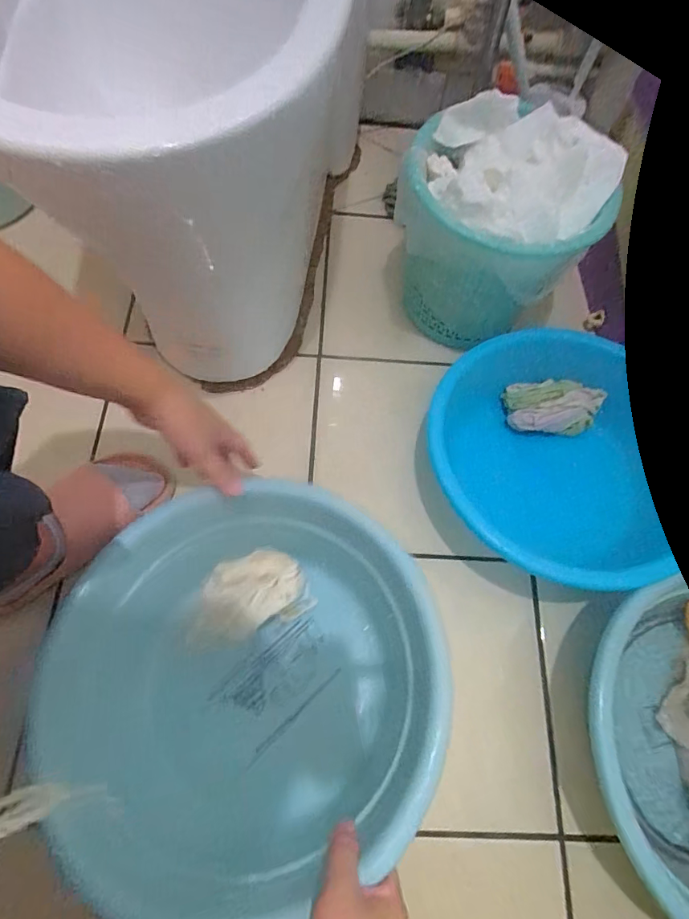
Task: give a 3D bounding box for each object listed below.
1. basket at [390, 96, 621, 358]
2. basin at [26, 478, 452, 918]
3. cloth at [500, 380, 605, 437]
[{"bbox_3d":[0.205,-0.301,0.647,0.253,0.257,0.204,-4,70,-4],"label":"basket"},{"bbox_3d":[-0.093,0.204,0.481,0.326,0.152,0.330,1,69,-3],"label":"basin"},{"bbox_3d":[0.301,-0.076,0.674,0.130,0.049,0.068,4,69,-2],"label":"cloth"}]

